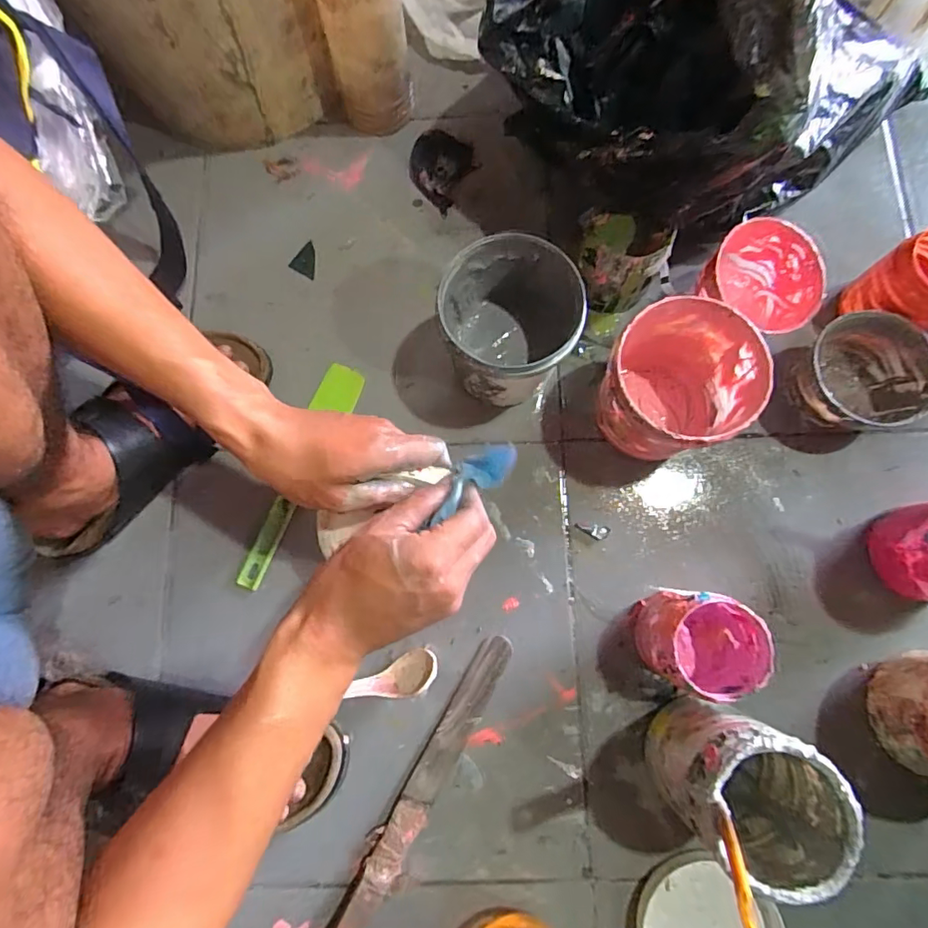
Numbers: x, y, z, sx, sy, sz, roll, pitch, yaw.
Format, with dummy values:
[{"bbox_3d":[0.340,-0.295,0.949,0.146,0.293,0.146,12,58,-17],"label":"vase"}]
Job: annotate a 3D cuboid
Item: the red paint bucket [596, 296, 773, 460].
[{"bbox_3d":[0.191,-0.068,0.491,0.122,0.120,0.123,0,79,1],"label":"red paint bucket"}]

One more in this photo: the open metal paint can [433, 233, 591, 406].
[{"bbox_3d":[0.046,-0.127,0.504,0.124,0.126,0.124,0,79,1],"label":"open metal paint can"}]

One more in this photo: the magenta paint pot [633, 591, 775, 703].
[{"bbox_3d":[0.208,0.155,0.460,0.094,0.098,0.080,8,79,3],"label":"magenta paint pot"}]

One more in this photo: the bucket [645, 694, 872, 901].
[{"bbox_3d":[0.212,0.249,0.414,0.114,0.140,0.101,29,81,7],"label":"bucket"}]

